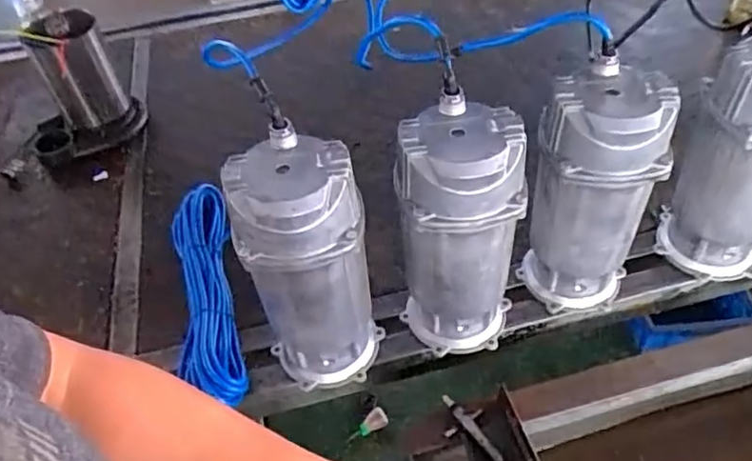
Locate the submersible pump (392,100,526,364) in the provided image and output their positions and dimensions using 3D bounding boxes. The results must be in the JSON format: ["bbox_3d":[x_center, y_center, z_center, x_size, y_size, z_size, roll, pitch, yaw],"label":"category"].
[{"bbox_3d":[0.093,0.012,0.669,0.126,0.290,0.110,4,47,9],"label":"submersible pump"}]

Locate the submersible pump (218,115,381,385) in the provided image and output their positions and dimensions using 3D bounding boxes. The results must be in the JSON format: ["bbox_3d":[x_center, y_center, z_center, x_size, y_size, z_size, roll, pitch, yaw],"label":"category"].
[{"bbox_3d":[-0.070,0.051,0.654,0.124,0.301,0.106,-11,46,-5],"label":"submersible pump"}]

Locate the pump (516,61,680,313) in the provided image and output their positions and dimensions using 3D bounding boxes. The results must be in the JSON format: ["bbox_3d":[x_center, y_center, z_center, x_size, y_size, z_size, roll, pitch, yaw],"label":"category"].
[{"bbox_3d":[0.250,-0.032,0.697,0.129,0.292,0.119,15,49,19],"label":"pump"}]

